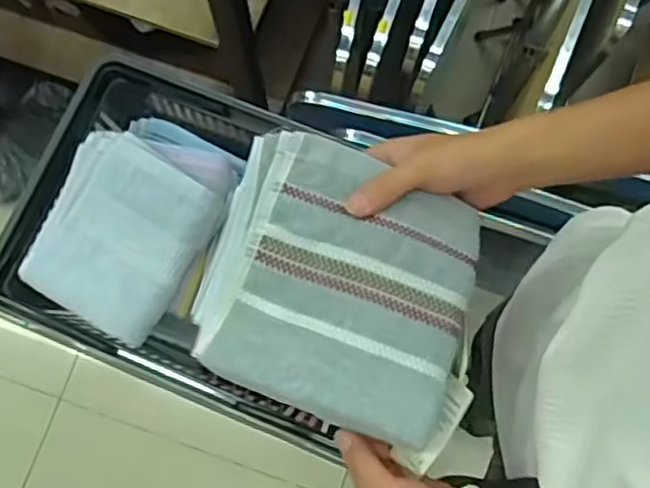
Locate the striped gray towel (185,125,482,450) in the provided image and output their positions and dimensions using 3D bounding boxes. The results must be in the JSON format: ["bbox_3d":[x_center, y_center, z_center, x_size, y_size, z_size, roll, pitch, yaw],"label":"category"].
[{"bbox_3d":[0.008,0.026,0.477,0.178,0.036,0.174,19,78,5],"label":"striped gray towel"}]

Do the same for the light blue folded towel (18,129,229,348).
[{"bbox_3d":[-0.223,-0.017,0.737,0.180,0.046,0.190,28,79,7],"label":"light blue folded towel"}]

